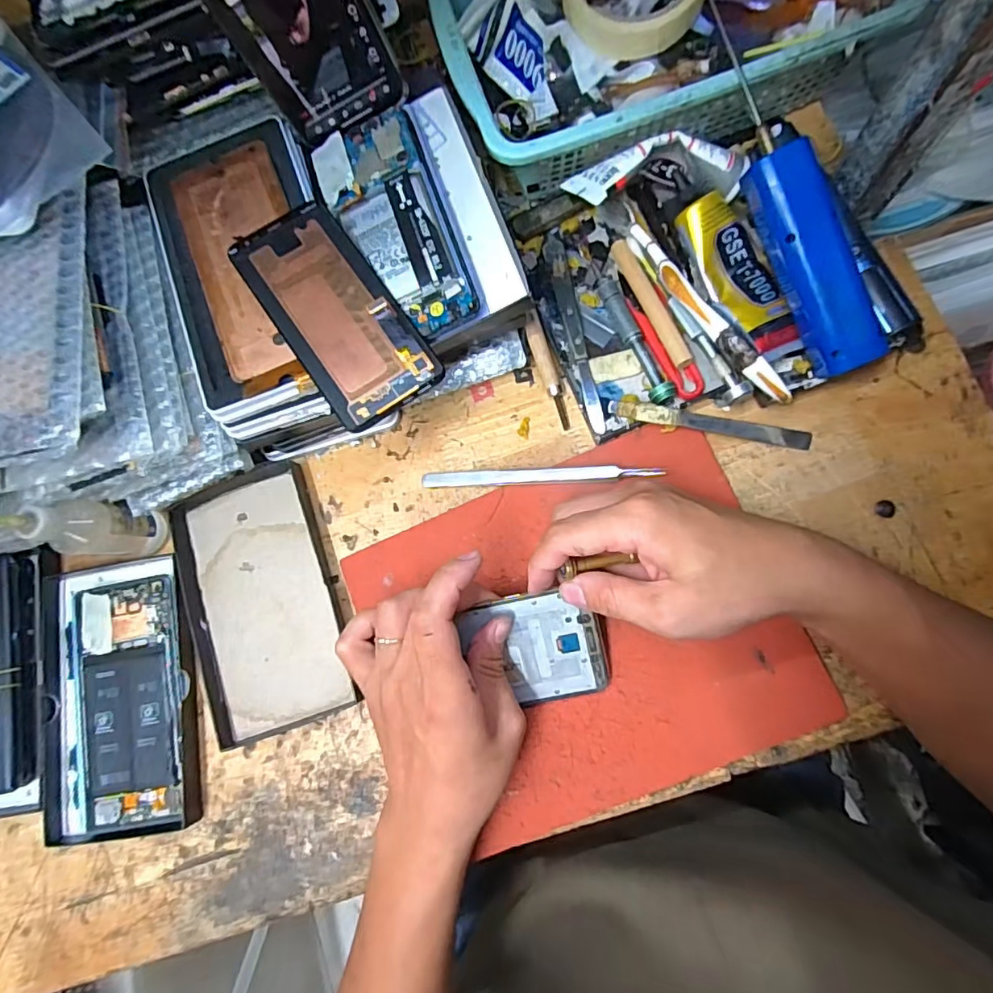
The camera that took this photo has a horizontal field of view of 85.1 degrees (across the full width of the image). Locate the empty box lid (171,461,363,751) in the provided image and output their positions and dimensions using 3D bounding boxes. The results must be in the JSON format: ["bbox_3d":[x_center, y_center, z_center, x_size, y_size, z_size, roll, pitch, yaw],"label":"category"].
[{"bbox_3d":[-0.163,0.071,0.380,0.103,0.020,0.178,-17,79,5],"label":"empty box lid"}]

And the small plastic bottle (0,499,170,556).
[{"bbox_3d":[-0.266,0.020,0.347,0.036,0.096,0.033,0,81,8],"label":"small plastic bottle"}]

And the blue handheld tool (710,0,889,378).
[{"bbox_3d":[0.169,-0.168,0.311,0.033,0.023,0.203,-26,96,2],"label":"blue handheld tool"}]

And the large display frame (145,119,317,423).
[{"bbox_3d":[-0.156,-0.142,0.334,0.091,0.011,0.179,-17,82,4],"label":"large display frame"}]

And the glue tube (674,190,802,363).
[{"bbox_3d":[0.158,-0.141,0.349,0.040,0.022,0.111,-28,79,3],"label":"glue tube"}]

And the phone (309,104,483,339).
[{"bbox_3d":[-0.063,-0.166,0.331,0.067,0.011,0.150,-21,81,3],"label":"phone"}]

